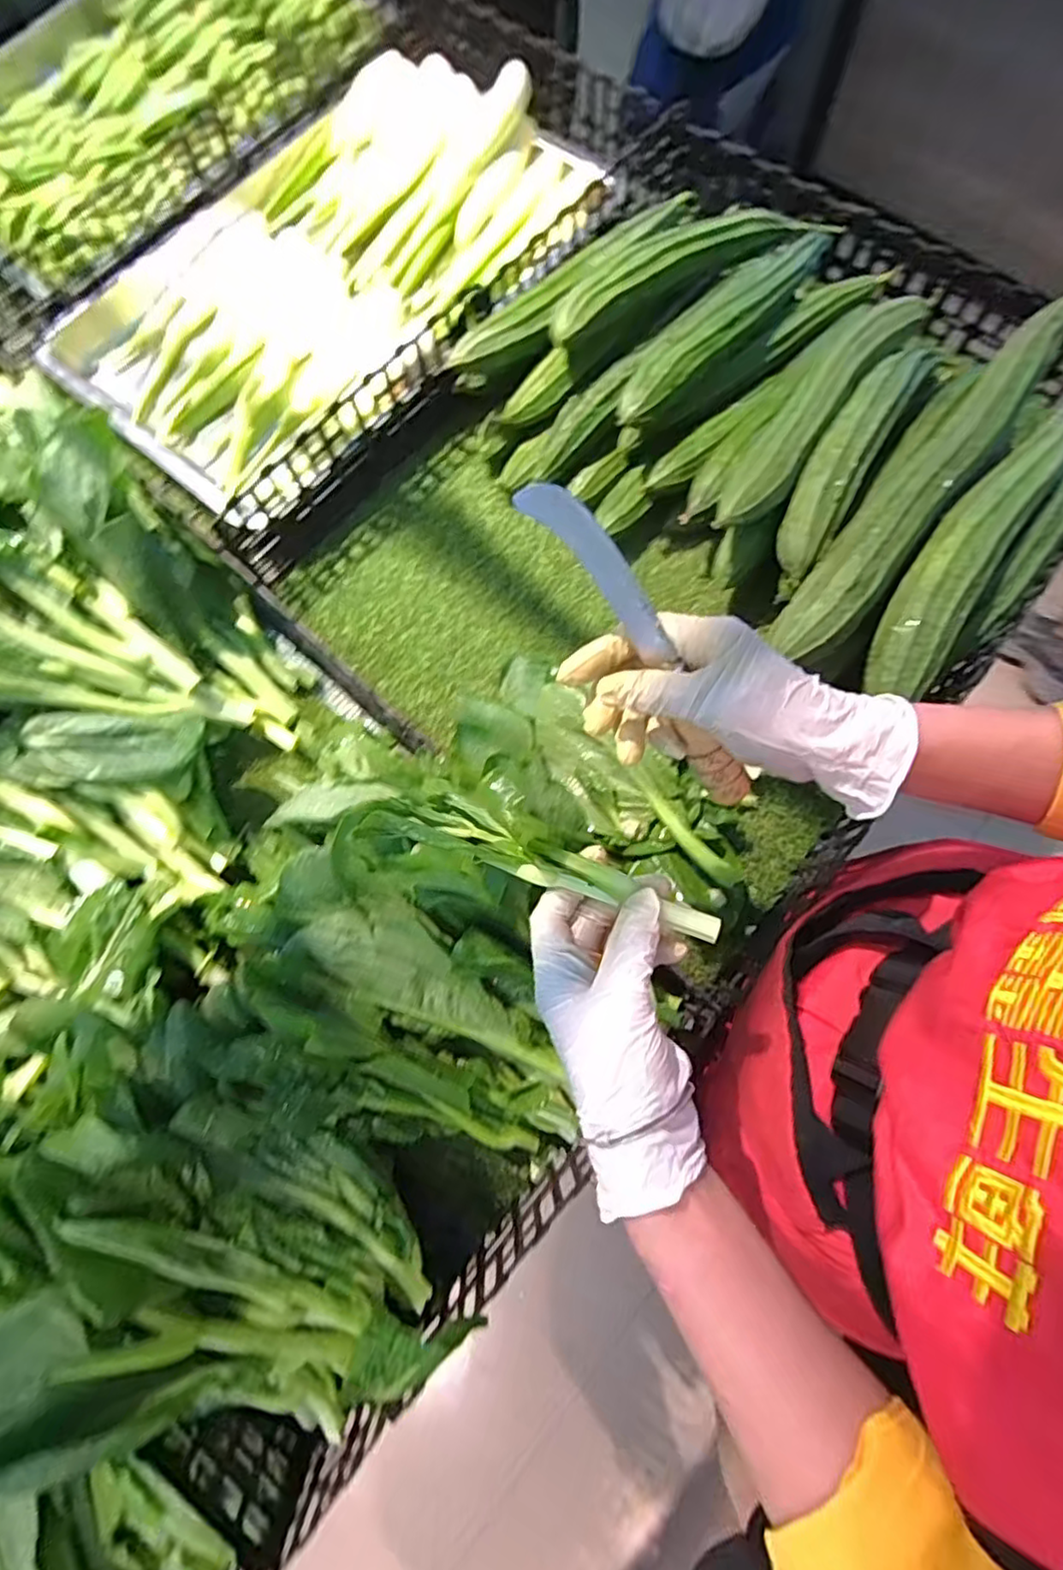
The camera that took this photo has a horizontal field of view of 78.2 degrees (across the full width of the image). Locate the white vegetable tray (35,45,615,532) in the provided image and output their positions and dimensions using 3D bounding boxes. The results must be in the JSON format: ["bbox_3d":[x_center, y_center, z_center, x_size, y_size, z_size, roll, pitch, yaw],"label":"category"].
[{"bbox_3d":[-0.233,-0.581,0.734,0.434,0.123,0.577,40,80,11],"label":"white vegetable tray"}]

